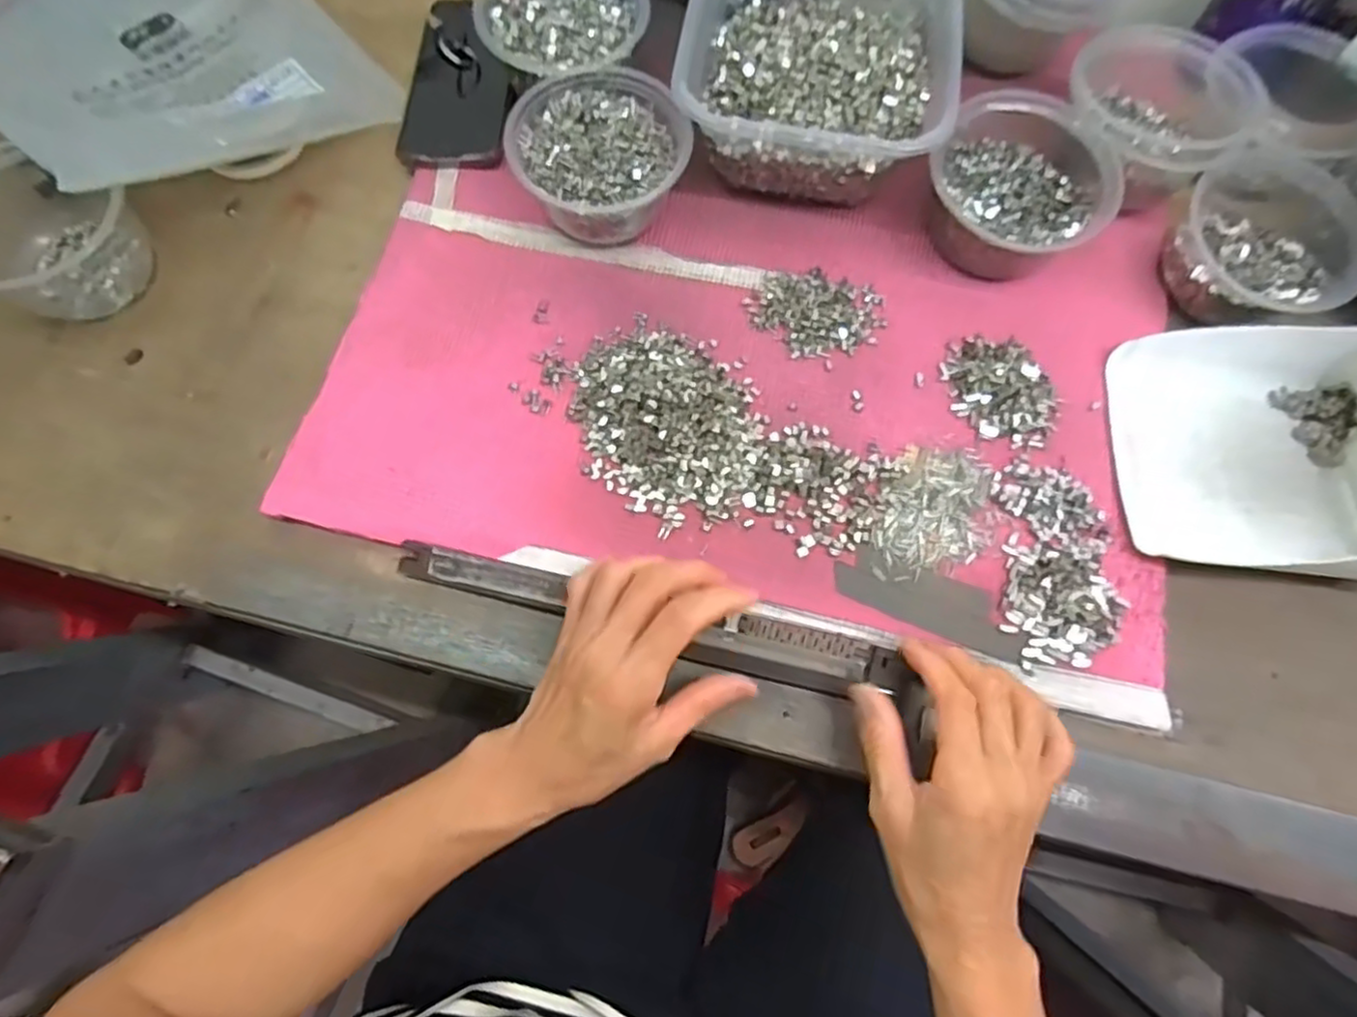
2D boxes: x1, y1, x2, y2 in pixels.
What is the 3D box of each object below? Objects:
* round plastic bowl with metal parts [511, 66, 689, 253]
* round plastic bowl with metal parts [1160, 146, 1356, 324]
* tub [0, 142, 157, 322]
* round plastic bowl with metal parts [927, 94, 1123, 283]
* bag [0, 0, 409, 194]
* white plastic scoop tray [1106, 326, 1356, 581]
[{"bbox_3d":[-0.051,-0.235,0.463,0.108,0.053,0.111,0,71,-1],"label":"round plastic bowl with metal parts"},{"bbox_3d":[0.381,-0.174,0.450,0.116,0.048,0.108,0,71,-1],"label":"round plastic bowl with metal parts"},{"bbox_3d":[-0.403,-0.169,0.440,0.106,0.059,0.102,25,73,8],"label":"tub"},{"bbox_3d":[0.220,-0.212,0.458,0.112,0.061,0.127,19,72,6],"label":"round plastic bowl with metal parts"},{"bbox_3d":[-0.367,-0.327,0.477,0.215,0.067,0.260,-43,79,-11],"label":"bag"},{"bbox_3d":[0.357,-0.044,0.392,0.179,0.082,0.160,12,71,4],"label":"white plastic scoop tray"}]

